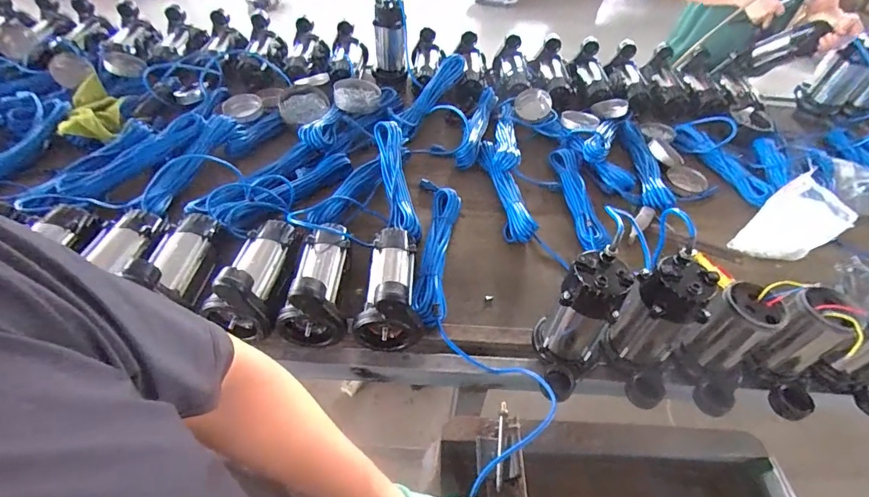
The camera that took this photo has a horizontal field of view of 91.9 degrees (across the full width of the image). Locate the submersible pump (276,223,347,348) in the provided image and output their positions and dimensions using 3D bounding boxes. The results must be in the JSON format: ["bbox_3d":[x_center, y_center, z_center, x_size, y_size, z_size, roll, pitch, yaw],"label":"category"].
[{"bbox_3d":[-0.224,0.045,0.795,0.109,0.158,0.237,-2,48,-6],"label":"submersible pump"}]

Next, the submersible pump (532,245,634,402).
[{"bbox_3d":[0.231,0.126,0.691,0.115,0.225,0.149,31,53,21],"label":"submersible pump"}]

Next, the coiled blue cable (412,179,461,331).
[{"bbox_3d":[0.002,-0.019,0.942,0.100,0.069,0.436,6,48,1],"label":"coiled blue cable"}]

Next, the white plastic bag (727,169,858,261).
[{"bbox_3d":[0.791,-0.051,0.933,0.138,0.207,0.075,38,56,26],"label":"white plastic bag"}]

